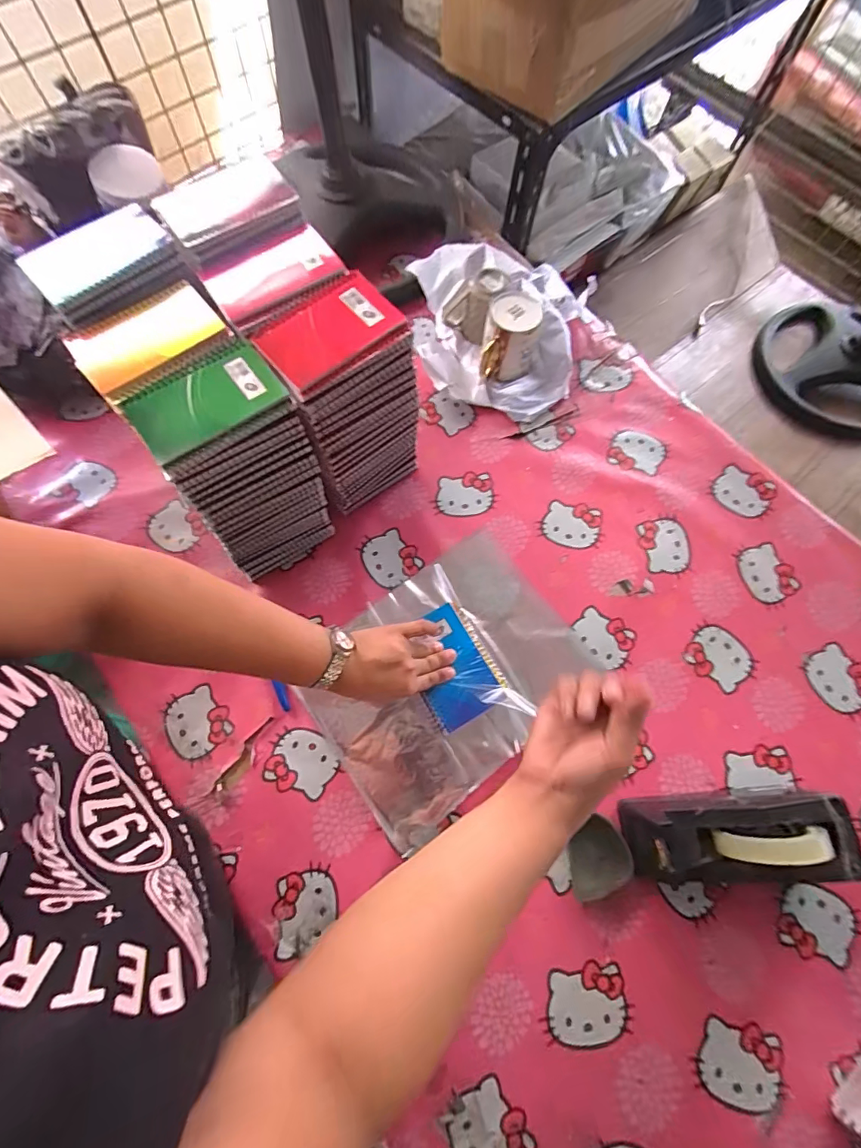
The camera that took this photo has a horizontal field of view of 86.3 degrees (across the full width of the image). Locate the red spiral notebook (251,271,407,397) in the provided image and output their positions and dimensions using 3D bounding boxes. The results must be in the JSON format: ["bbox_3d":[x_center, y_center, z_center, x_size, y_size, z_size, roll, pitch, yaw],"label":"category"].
[{"bbox_3d":[-0.101,-0.242,0.460,0.137,0.021,0.093,-42,75,-13],"label":"red spiral notebook"}]

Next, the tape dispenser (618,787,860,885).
[{"bbox_3d":[0.319,0.276,0.483,0.211,0.123,0.078,-3,70,-1],"label":"tape dispenser"}]

